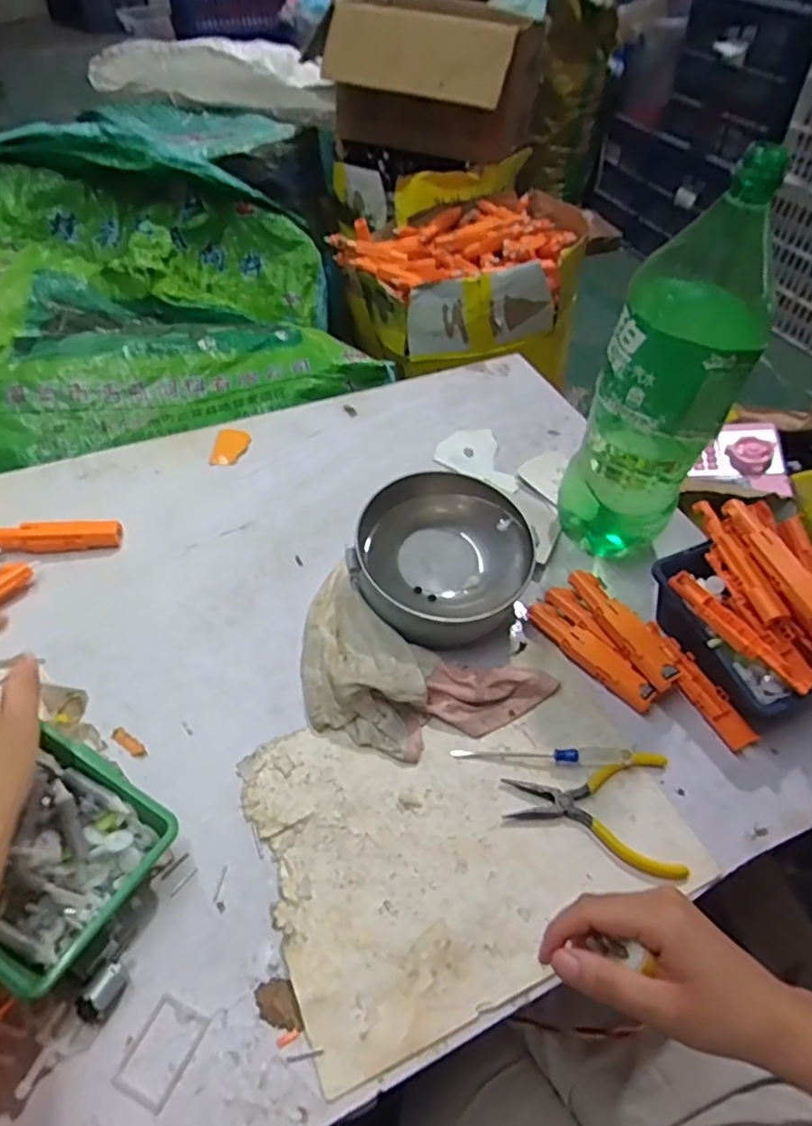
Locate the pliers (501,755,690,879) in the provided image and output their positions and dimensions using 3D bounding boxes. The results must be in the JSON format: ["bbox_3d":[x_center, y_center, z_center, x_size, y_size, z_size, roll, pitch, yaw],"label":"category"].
[{"bbox_3d":[0.130,0.172,0.451,0.118,0.010,0.083,2,49,2],"label":"pliers"}]

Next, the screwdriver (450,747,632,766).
[{"bbox_3d":[0.099,0.140,0.473,0.127,0.011,0.011,2,49,2],"label":"screwdriver"}]

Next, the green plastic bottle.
[{"bbox_3d":[0.211,-0.146,0.521,0.105,0.317,0.110,24,53,20],"label":"green plastic bottle"}]

